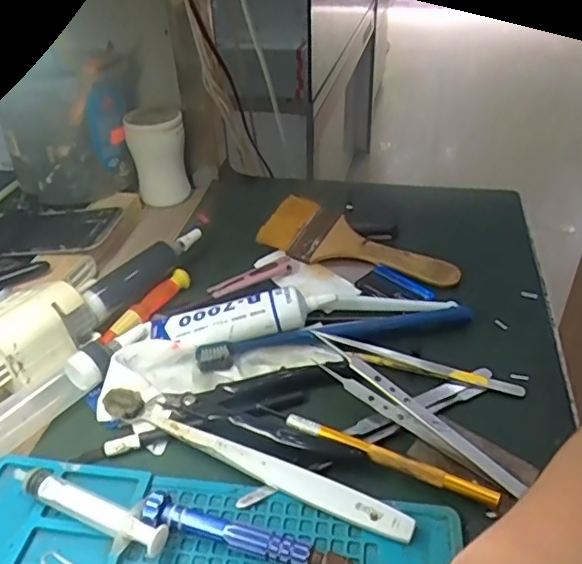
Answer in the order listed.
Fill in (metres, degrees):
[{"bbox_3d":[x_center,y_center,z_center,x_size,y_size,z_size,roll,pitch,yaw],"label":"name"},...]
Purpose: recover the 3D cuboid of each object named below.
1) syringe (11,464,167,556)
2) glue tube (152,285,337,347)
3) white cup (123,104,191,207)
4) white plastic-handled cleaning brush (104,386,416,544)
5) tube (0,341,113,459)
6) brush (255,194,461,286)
[{"bbox_3d":[-0.101,0.112,0.280,0.090,0.016,0.020,15,40,22],"label":"syringe"},{"bbox_3d":[-0.034,0.025,0.378,0.121,0.030,0.033,-3,36,-1],"label":"glue tube"},{"bbox_3d":[-0.126,-0.122,0.542,0.052,0.079,0.044,-7,37,-6],"label":"white cup"},{"bbox_3d":[-0.024,0.093,0.300,0.181,0.017,0.017,15,40,22],"label":"white plastic-handled cleaning brush"},{"bbox_3d":[-0.151,0.073,0.327,0.027,0.022,0.105,19,42,27],"label":"tube"},{"bbox_3d":[0.054,-0.029,0.458,0.162,0.010,0.062,23,60,21],"label":"brush"}]

